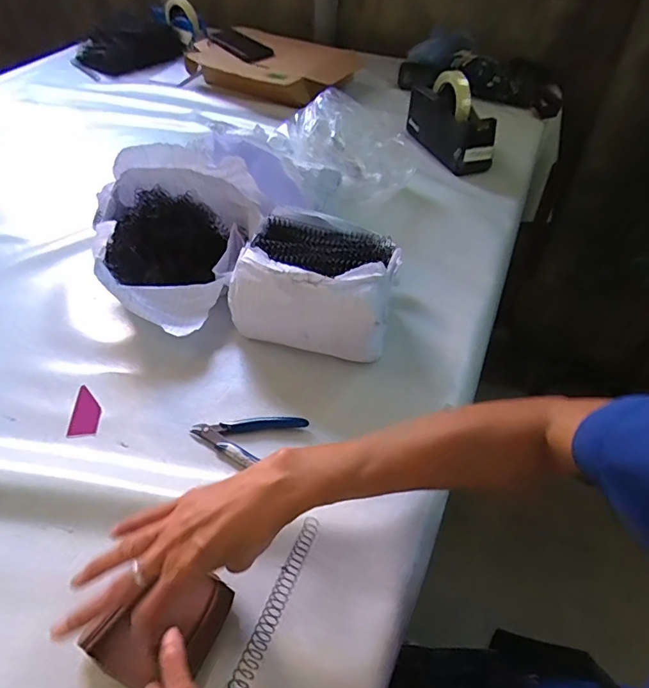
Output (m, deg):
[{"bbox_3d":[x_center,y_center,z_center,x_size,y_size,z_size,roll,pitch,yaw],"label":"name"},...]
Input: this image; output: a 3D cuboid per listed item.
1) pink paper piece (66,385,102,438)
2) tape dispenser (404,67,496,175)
[{"bbox_3d":[-0.256,0.071,0.524,0.031,0.004,0.065,-5,47,-4],"label":"pink paper piece"},{"bbox_3d":[0.233,-0.423,0.899,0.082,0.115,0.200,-13,48,-12],"label":"tape dispenser"}]

